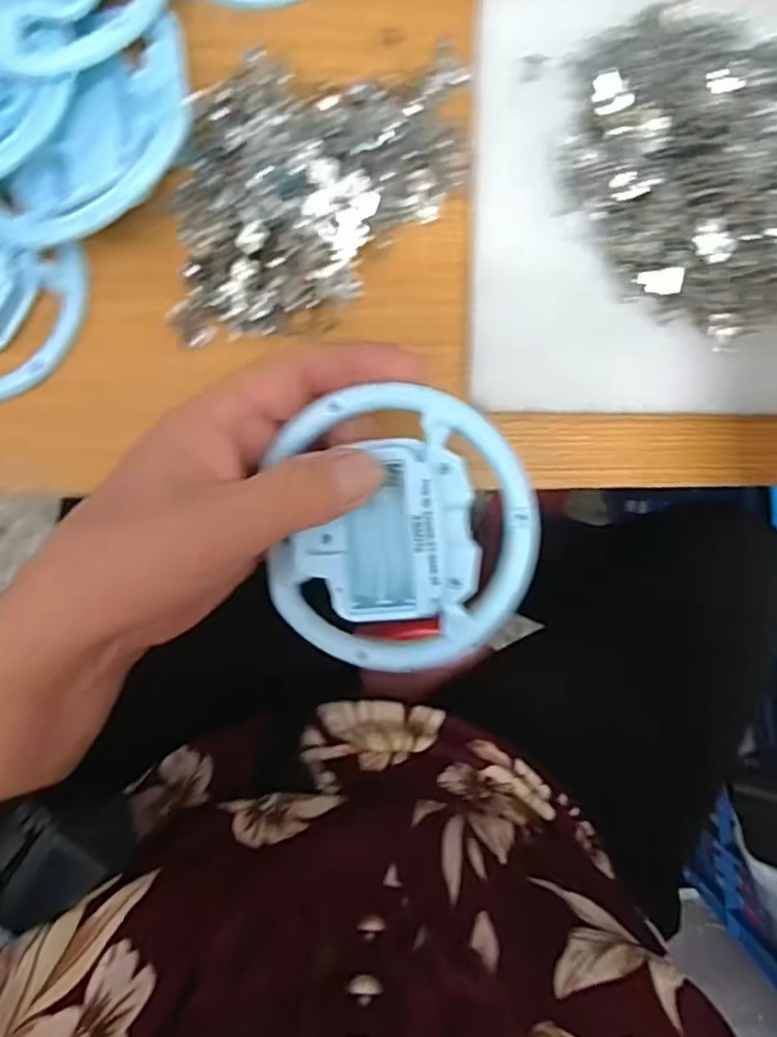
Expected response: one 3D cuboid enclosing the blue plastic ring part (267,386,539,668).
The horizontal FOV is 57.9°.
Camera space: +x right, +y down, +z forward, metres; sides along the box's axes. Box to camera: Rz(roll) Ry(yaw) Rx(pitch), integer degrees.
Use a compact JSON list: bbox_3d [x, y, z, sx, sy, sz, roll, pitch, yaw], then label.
[{"bbox_3d":[0.005,0.005,0.255,0.093,0.030,0.102,0,94,-4],"label":"blue plastic ring part"}]

